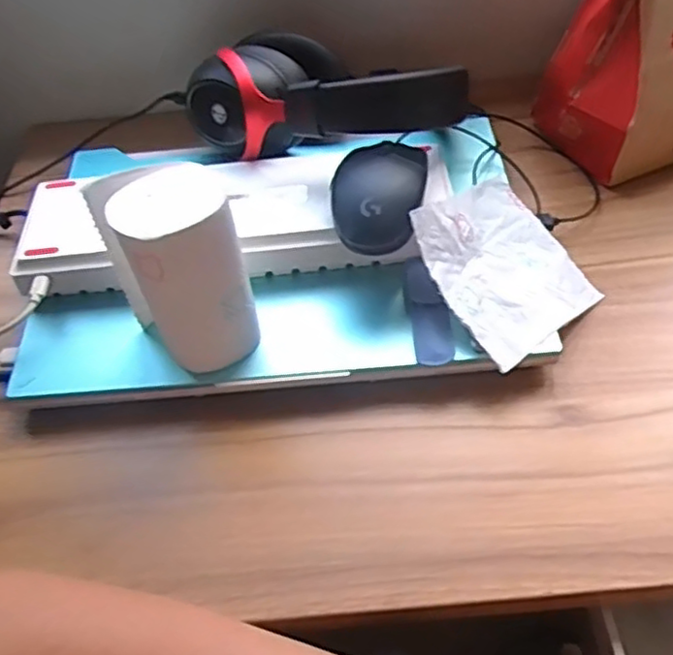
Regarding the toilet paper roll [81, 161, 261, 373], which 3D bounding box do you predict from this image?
[{"bbox_3d":[-0.094,-0.030,0.420,0.067,0.141,0.069,-2,52,3],"label":"toilet paper roll"}]

